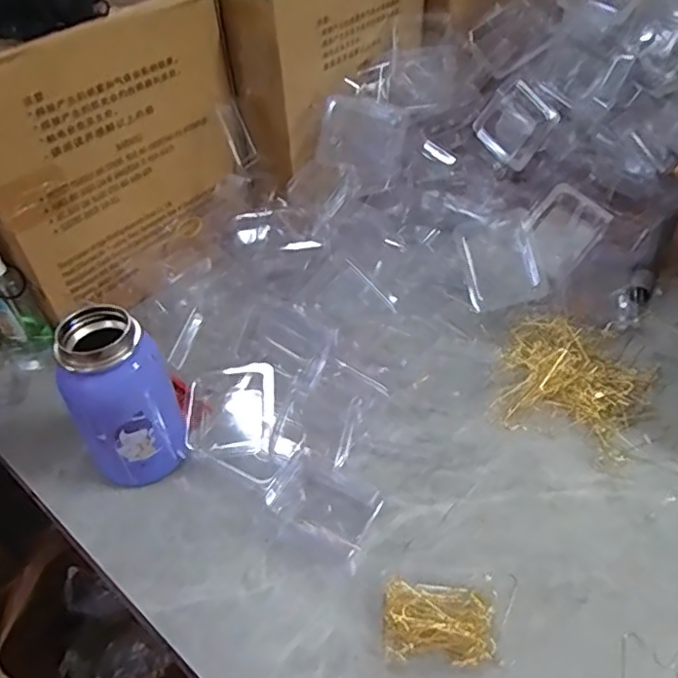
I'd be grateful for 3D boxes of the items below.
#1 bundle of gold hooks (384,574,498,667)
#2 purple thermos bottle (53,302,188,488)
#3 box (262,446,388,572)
[{"bbox_3d":[0.064,0.188,0.383,0.068,0.020,0.046,7,44,9],"label":"bundle of gold hooks"},{"bbox_3d":[-0.164,0.050,0.451,0.072,0.145,0.060,-18,45,-16],"label":"purple thermos bottle"},{"bbox_3d":[-0.009,0.122,0.451,0.087,0.019,0.056,25,50,26],"label":"box"}]

